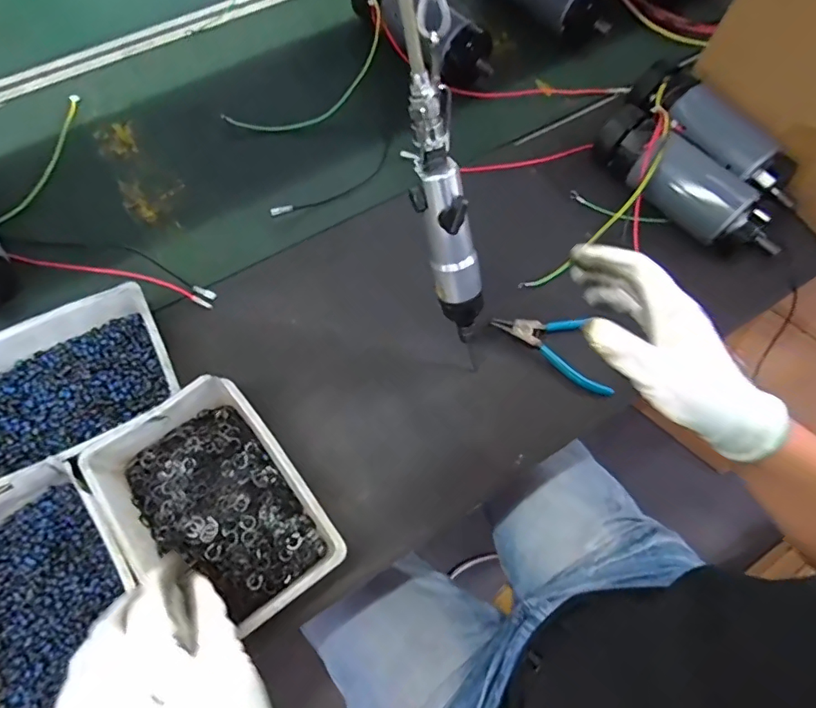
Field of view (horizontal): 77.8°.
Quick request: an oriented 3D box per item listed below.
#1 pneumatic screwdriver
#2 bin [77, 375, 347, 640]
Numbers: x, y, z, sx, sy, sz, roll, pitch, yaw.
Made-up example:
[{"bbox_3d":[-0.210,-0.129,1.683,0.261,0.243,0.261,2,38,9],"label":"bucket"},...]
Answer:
[{"bbox_3d":[0.035,-0.097,0.408,0.038,0.227,0.040,-26,41,-12],"label":"pneumatic screwdriver"},{"bbox_3d":[-0.164,0.132,0.436,0.141,0.045,0.202,-36,72,-15],"label":"bin"}]

